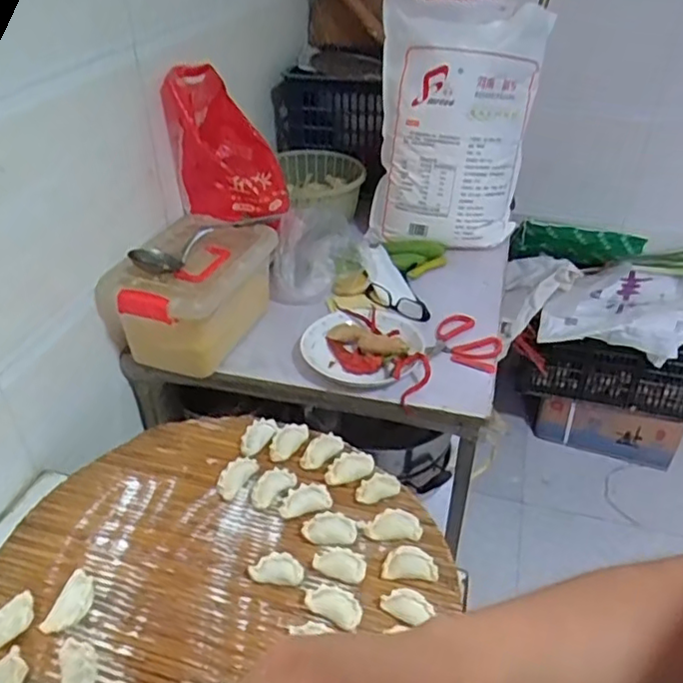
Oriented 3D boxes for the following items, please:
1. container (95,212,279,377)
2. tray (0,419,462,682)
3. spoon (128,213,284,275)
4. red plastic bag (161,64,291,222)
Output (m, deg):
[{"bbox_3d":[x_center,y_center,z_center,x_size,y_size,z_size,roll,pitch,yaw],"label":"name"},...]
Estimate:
[{"bbox_3d":[-0.247,-0.089,1.060,0.193,0.153,0.290,10,38,14],"label":"container"},{"bbox_3d":[-0.128,0.239,0.603,0.443,0.029,0.464,0,37,0],"label":"tray"},{"bbox_3d":[-0.231,-0.183,1.067,0.090,0.033,0.298,27,45,32],"label":"spoon"},{"bbox_3d":[-0.214,-0.382,1.169,0.194,0.225,0.198,-6,37,-7],"label":"red plastic bag"}]

